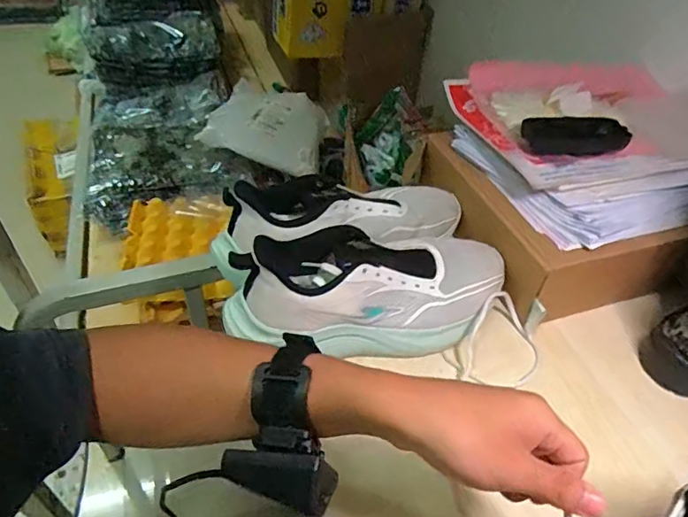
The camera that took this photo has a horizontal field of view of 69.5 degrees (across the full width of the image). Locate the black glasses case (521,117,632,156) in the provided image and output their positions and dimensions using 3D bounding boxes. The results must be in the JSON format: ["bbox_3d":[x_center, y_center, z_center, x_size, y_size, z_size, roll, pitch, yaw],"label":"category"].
[{"bbox_3d":[0.258,-0.136,0.554,0.110,0.031,0.037,-1,44,-7],"label":"black glasses case"}]

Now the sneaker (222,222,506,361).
[{"bbox_3d":[0.031,0.028,0.470,0.273,0.093,0.098,-11,45,-16],"label":"sneaker"}]

